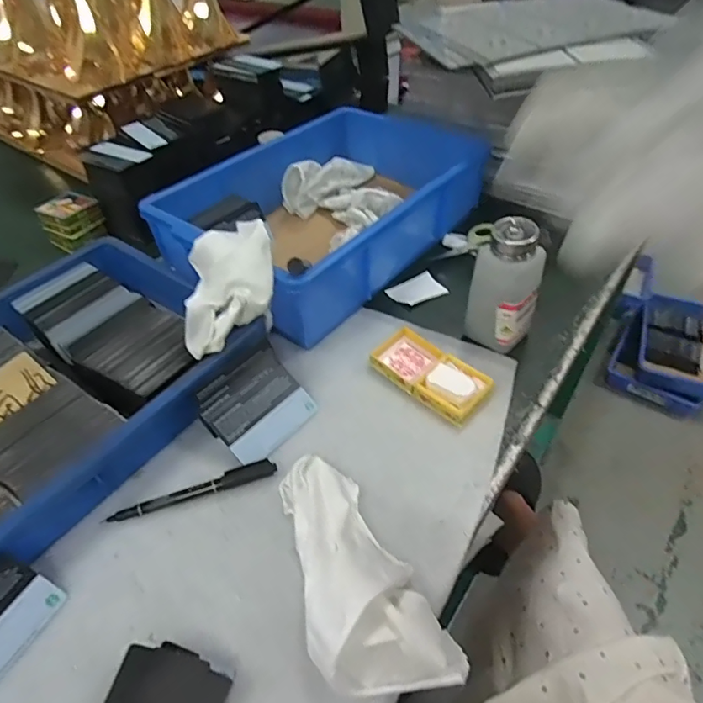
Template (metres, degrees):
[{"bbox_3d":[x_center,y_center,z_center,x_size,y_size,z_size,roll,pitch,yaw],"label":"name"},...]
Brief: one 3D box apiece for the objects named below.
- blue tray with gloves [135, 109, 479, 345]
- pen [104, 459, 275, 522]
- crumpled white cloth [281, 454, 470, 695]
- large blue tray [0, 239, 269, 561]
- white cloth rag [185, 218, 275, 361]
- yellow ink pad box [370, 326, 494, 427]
[{"bbox_3d":[-0.027,-0.199,0.610,0.269,0.103,0.392,33,54,28],"label":"blue tray with gloves"},{"bbox_3d":[-0.124,0.111,0.388,0.129,0.007,0.015,-17,48,-16],"label":"pen"},{"bbox_3d":[-0.005,0.145,0.330,0.083,0.039,0.174,-24,51,-20],"label":"crumpled white cloth"},{"bbox_3d":[-0.279,0.050,0.410,0.245,0.065,0.357,27,52,24],"label":"large blue tray"},{"bbox_3d":[-0.111,-0.067,0.449,0.079,0.072,0.144,-7,46,-6],"label":"white cloth rag"},{"bbox_3d":[0.074,0.018,0.467,0.110,0.020,0.061,33,55,28],"label":"yellow ink pad box"}]

